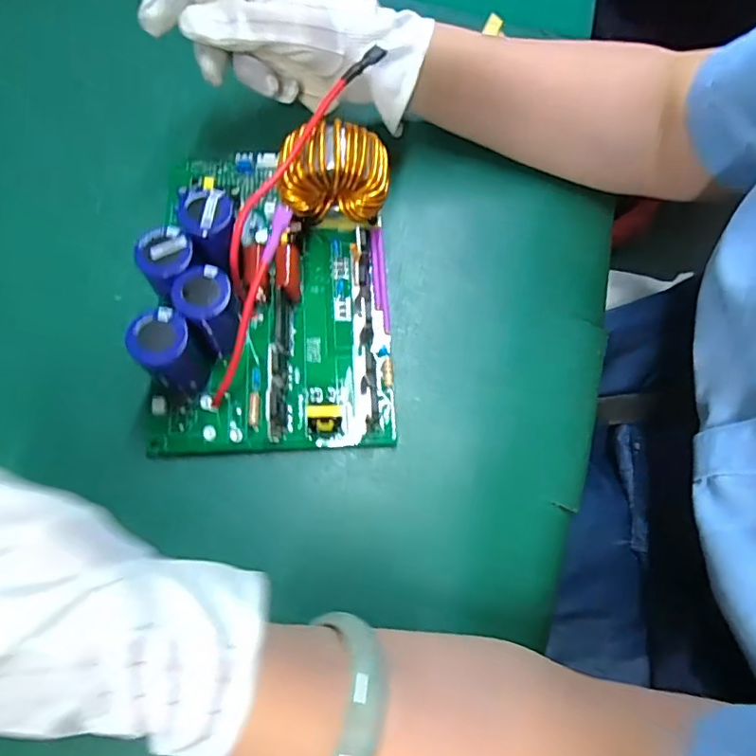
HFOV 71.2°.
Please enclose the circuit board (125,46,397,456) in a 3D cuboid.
[{"bbox_3d":[-0.060,-0.059,0.298,0.134,0.078,0.194,0,70,-6],"label":"circuit board"}]

